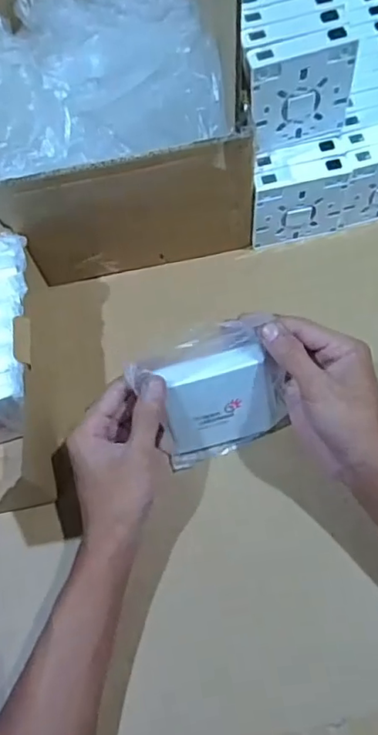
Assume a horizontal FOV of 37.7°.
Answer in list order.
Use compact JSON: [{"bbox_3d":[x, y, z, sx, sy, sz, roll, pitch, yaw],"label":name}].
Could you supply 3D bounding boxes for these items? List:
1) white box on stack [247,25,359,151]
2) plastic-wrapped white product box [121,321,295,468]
[{"bbox_3d":[0.093,-0.230,0.460,0.088,0.082,0.019,-14,65,-3],"label":"white box on stack"},{"bbox_3d":[0.019,0.021,0.446,0.103,0.123,0.024,-18,38,5],"label":"plastic-wrapped white product box"}]

